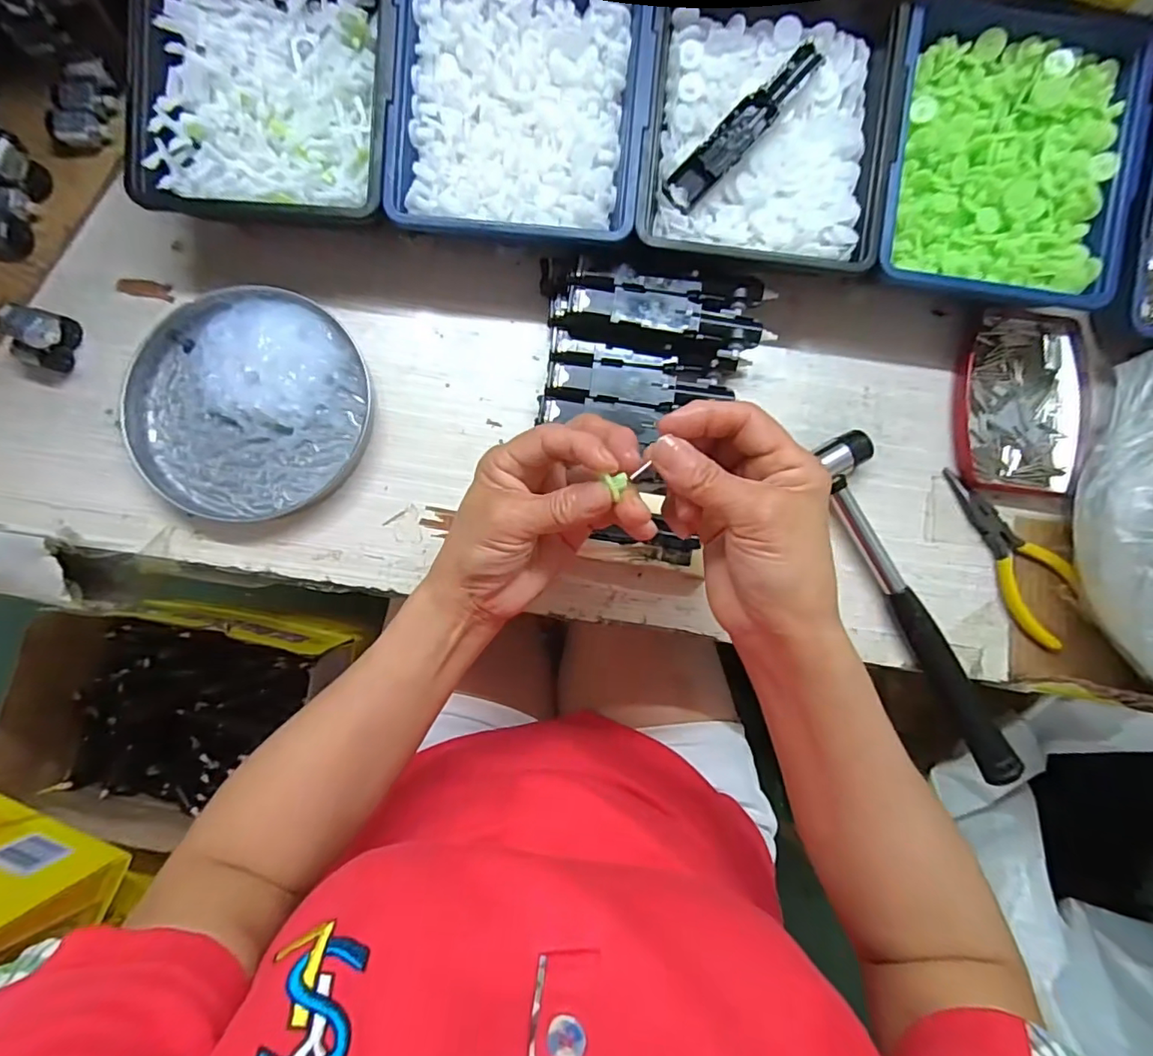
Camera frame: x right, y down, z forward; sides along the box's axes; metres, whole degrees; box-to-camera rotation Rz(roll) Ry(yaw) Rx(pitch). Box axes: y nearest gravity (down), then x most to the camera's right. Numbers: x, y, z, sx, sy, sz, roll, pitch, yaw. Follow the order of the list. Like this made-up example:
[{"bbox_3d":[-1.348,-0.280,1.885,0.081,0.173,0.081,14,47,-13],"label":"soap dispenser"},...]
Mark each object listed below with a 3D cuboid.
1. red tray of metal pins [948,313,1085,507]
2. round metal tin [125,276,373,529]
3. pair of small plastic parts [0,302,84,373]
[{"bbox_3d":[0.297,-0.083,0.375,0.086,0.015,0.128,10,84,-2],"label":"red tray of metal pins"},{"bbox_3d":[-0.204,-0.077,0.347,0.141,0.021,0.142,0,84,-3],"label":"round metal tin"},{"bbox_3d":[-0.327,-0.117,0.340,0.026,0.035,0.034,24,84,0],"label":"pair of small plastic parts"}]

